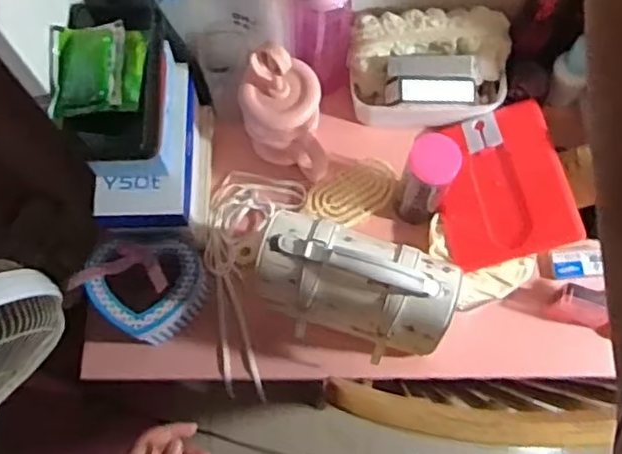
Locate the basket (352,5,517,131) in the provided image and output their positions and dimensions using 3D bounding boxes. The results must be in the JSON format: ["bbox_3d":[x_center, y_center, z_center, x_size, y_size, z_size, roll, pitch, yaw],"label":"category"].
[{"bbox_3d":[0.150,-0.200,0.792,0.196,0.089,0.106,-1,71,0],"label":"basket"}]

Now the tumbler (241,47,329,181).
[{"bbox_3d":[-0.031,-0.135,0.744,0.104,0.186,0.095,4,71,1],"label":"tumbler"}]

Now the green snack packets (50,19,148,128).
[{"bbox_3d":[-0.198,-0.145,0.587,0.082,0.026,0.089,-4,71,-1],"label":"green snack packets"}]

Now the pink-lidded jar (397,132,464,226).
[{"bbox_3d":[0.132,-0.055,0.723,0.052,0.117,0.054,0,71,0],"label":"pink-lidded jar"}]

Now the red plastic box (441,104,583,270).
[{"bbox_3d":[0.230,-0.053,0.780,0.147,0.023,0.191,-18,65,15],"label":"red plastic box"}]

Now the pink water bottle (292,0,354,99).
[{"bbox_3d":[0.015,-0.238,0.748,0.069,0.183,0.075,6,71,2],"label":"pink water bottle"}]

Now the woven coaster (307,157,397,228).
[{"bbox_3d":[0.055,-0.041,0.805,0.113,0.008,0.066,-34,95,6],"label":"woven coaster"}]

